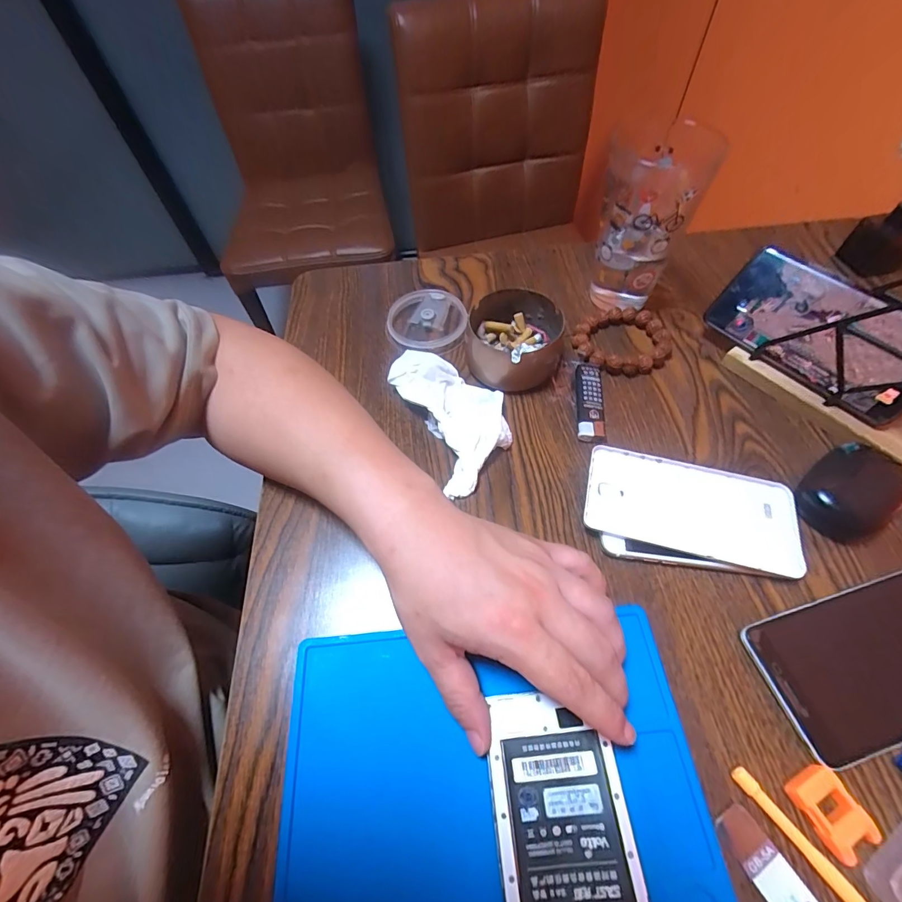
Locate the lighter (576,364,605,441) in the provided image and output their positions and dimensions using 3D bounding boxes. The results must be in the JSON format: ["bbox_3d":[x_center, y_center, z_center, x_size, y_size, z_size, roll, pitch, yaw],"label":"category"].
[{"bbox_3d":[0.122,-0.044,0.368,0.022,0.013,0.083,6,59,6],"label":"lighter"}]

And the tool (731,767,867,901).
[{"bbox_3d":[0.183,0.204,0.213,0.008,0.006,0.082,-35,63,-17],"label":"tool"}]

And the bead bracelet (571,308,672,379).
[{"bbox_3d":[0.165,-0.104,0.398,0.090,0.015,0.075,-23,60,-11],"label":"bead bracelet"}]

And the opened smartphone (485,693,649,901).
[{"bbox_3d":[0.059,0.205,0.212,0.068,0.006,0.138,-6,58,-1],"label":"opened smartphone"}]

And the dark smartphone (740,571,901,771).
[{"bbox_3d":[0.265,0.126,0.256,0.150,0.009,0.076,-16,59,-7],"label":"dark smartphone"}]

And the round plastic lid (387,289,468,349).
[{"bbox_3d":[-0.024,-0.134,0.427,0.078,0.019,0.073,-1,58,2],"label":"round plastic lid"}]

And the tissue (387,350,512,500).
[{"bbox_3d":[0.004,-0.035,0.359,0.074,0.024,0.140,-23,60,-11],"label":"tissue"}]

